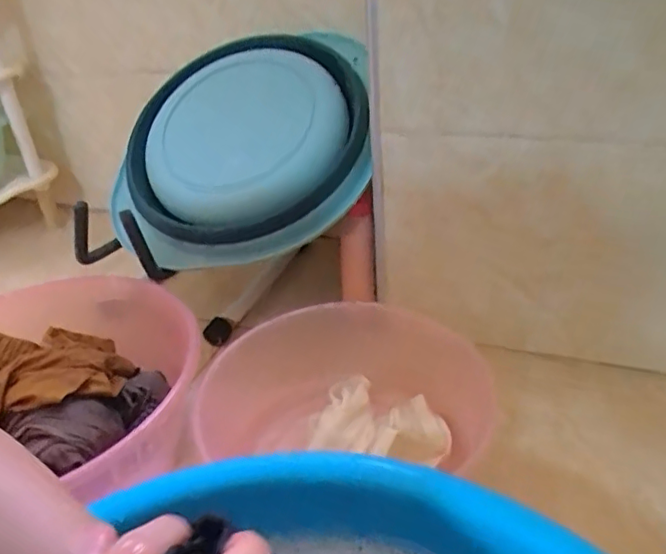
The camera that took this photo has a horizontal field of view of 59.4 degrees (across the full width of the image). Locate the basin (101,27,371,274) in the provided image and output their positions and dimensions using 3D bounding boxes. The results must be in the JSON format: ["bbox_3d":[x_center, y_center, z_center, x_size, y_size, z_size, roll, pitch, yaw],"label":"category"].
[{"bbox_3d":[-0.121,-0.185,0.775,0.356,0.066,0.346,-6,66,10],"label":"basin"}]

